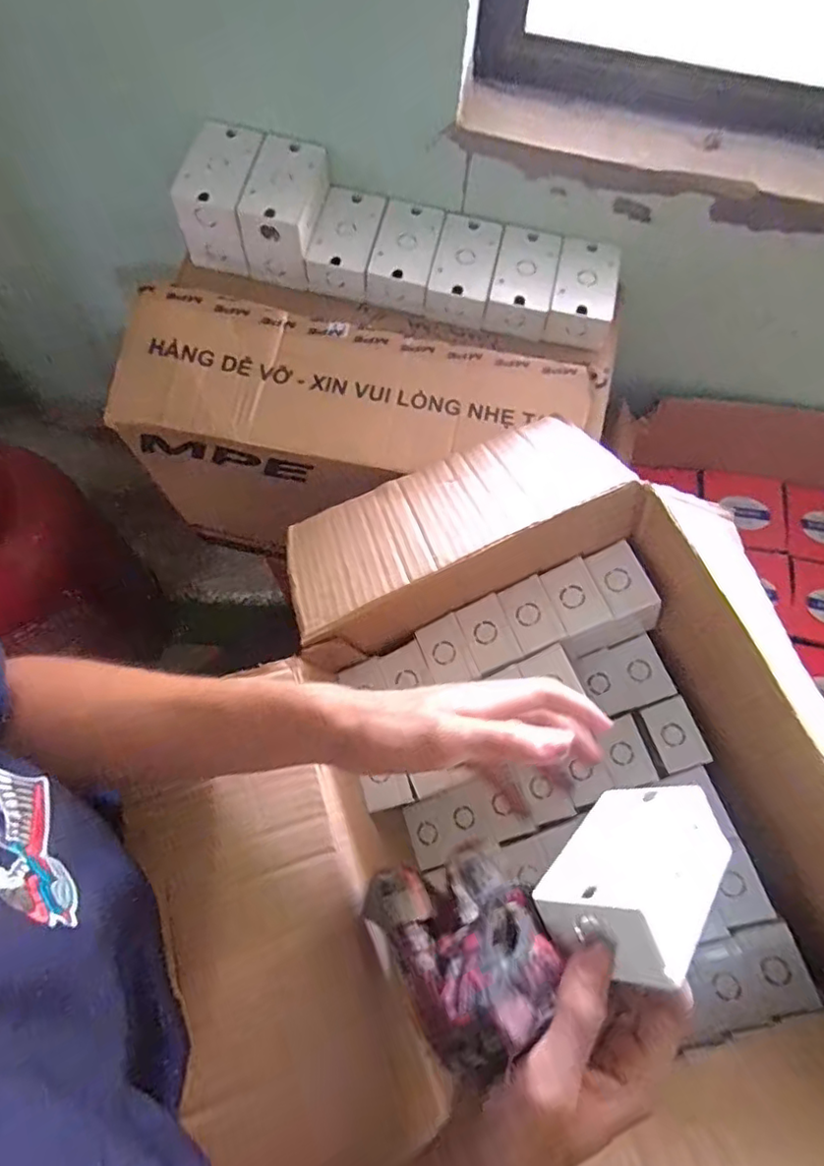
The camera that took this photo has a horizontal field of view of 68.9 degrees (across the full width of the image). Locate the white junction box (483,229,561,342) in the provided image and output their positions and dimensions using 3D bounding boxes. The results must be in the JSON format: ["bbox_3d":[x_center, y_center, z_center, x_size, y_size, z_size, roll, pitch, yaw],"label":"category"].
[{"bbox_3d":[0.117,-0.319,0.637,0.063,0.042,0.103,13,70,2],"label":"white junction box"}]

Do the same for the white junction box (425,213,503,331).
[{"bbox_3d":[0.055,-0.331,0.639,0.063,0.036,0.110,14,70,3],"label":"white junction box"}]

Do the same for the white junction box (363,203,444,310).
[{"bbox_3d":[-0.007,-0.348,0.641,0.063,0.036,0.107,12,70,2],"label":"white junction box"}]

